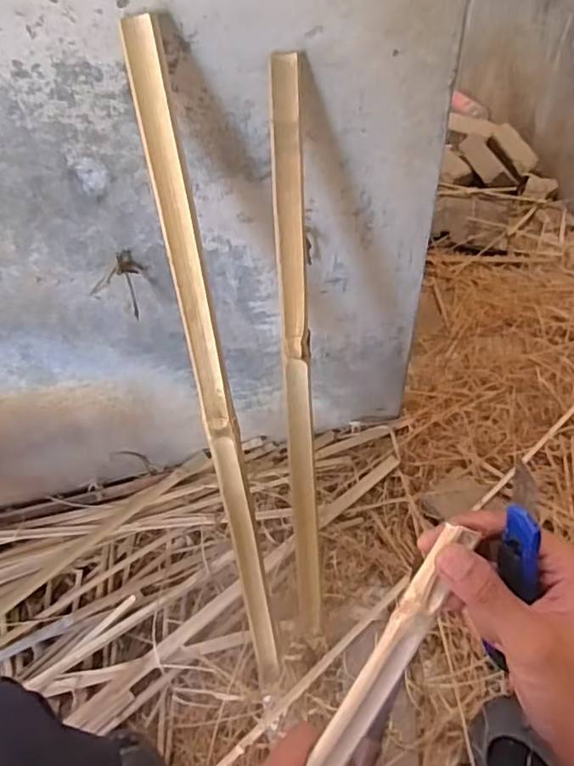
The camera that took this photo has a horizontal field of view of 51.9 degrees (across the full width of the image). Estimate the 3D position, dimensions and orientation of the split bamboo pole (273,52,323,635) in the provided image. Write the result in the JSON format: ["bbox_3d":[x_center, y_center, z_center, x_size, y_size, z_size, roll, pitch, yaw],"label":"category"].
[{"bbox_3d":[0.017,0.020,0.765,0.033,0.779,0.027,-3,22,0],"label":"split bamboo pole"}]

